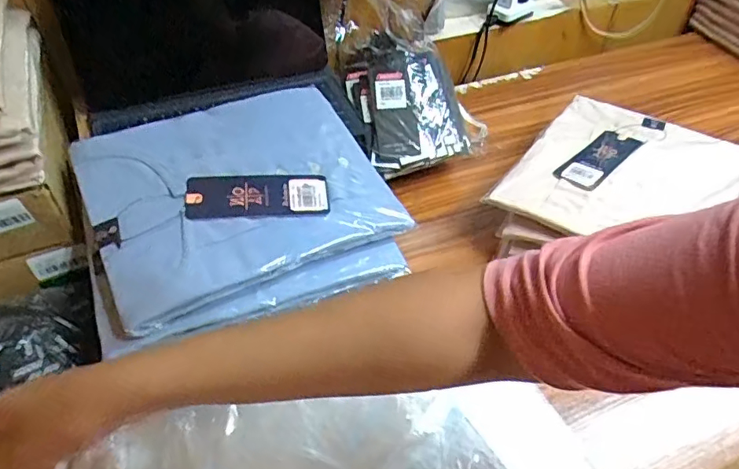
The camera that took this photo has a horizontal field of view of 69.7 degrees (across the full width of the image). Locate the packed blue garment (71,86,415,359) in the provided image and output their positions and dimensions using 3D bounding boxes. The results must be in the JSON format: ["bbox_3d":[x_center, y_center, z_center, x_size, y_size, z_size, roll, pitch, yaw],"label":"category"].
[{"bbox_3d":[-0.119,-0.036,0.487,0.261,0.050,0.228,-18,52,-17],"label":"packed blue garment"}]

